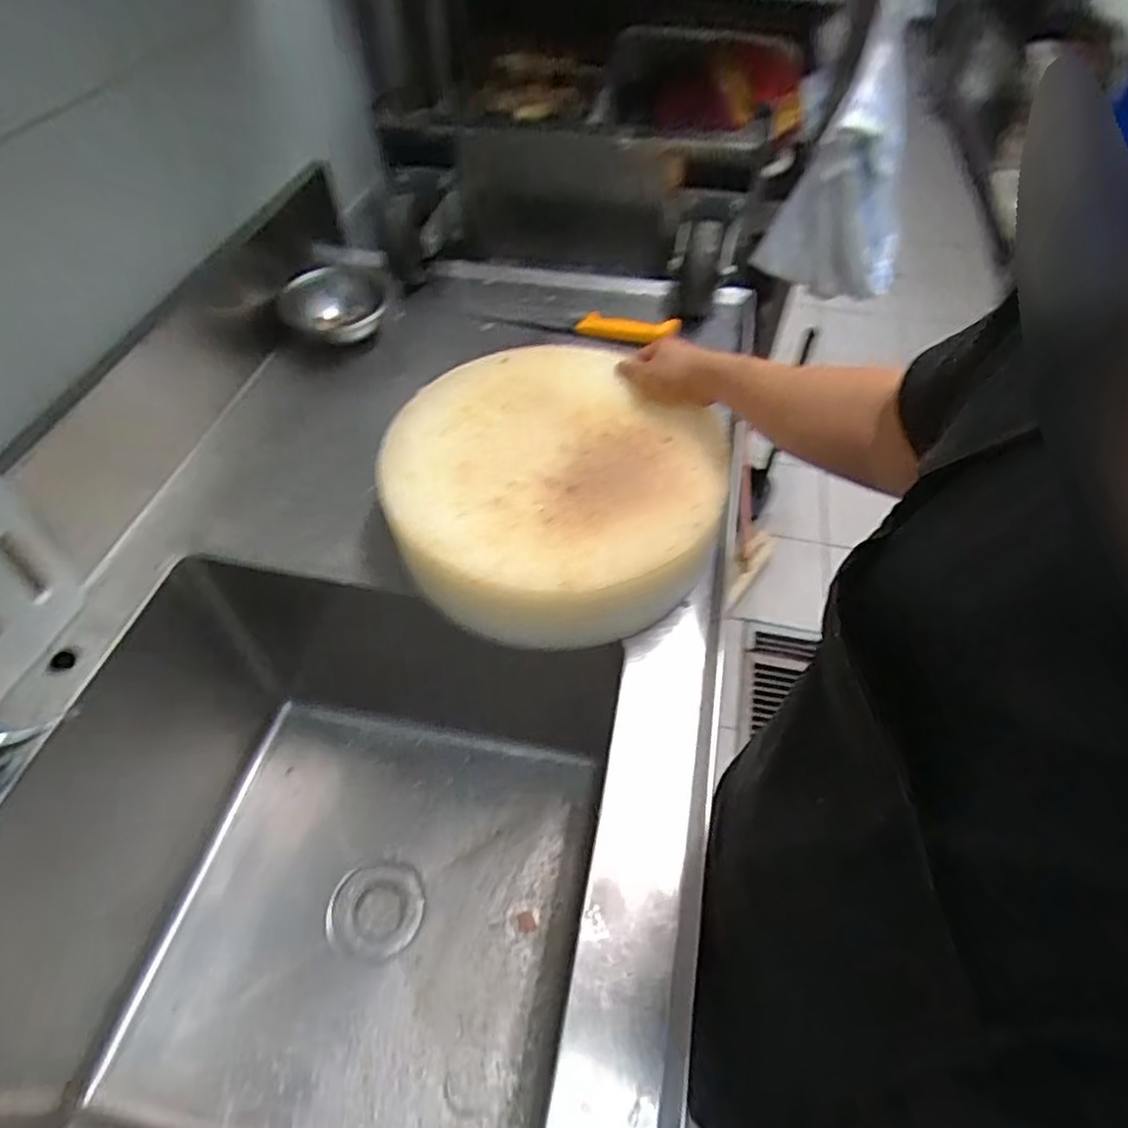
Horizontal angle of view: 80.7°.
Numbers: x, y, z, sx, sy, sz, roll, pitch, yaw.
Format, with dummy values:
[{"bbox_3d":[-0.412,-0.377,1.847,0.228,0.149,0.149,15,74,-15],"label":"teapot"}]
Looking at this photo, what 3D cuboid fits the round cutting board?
[{"bbox_3d":[-0.010,-0.083,0.724,0.338,0.111,0.338,-1,50,1],"label":"round cutting board"}]

